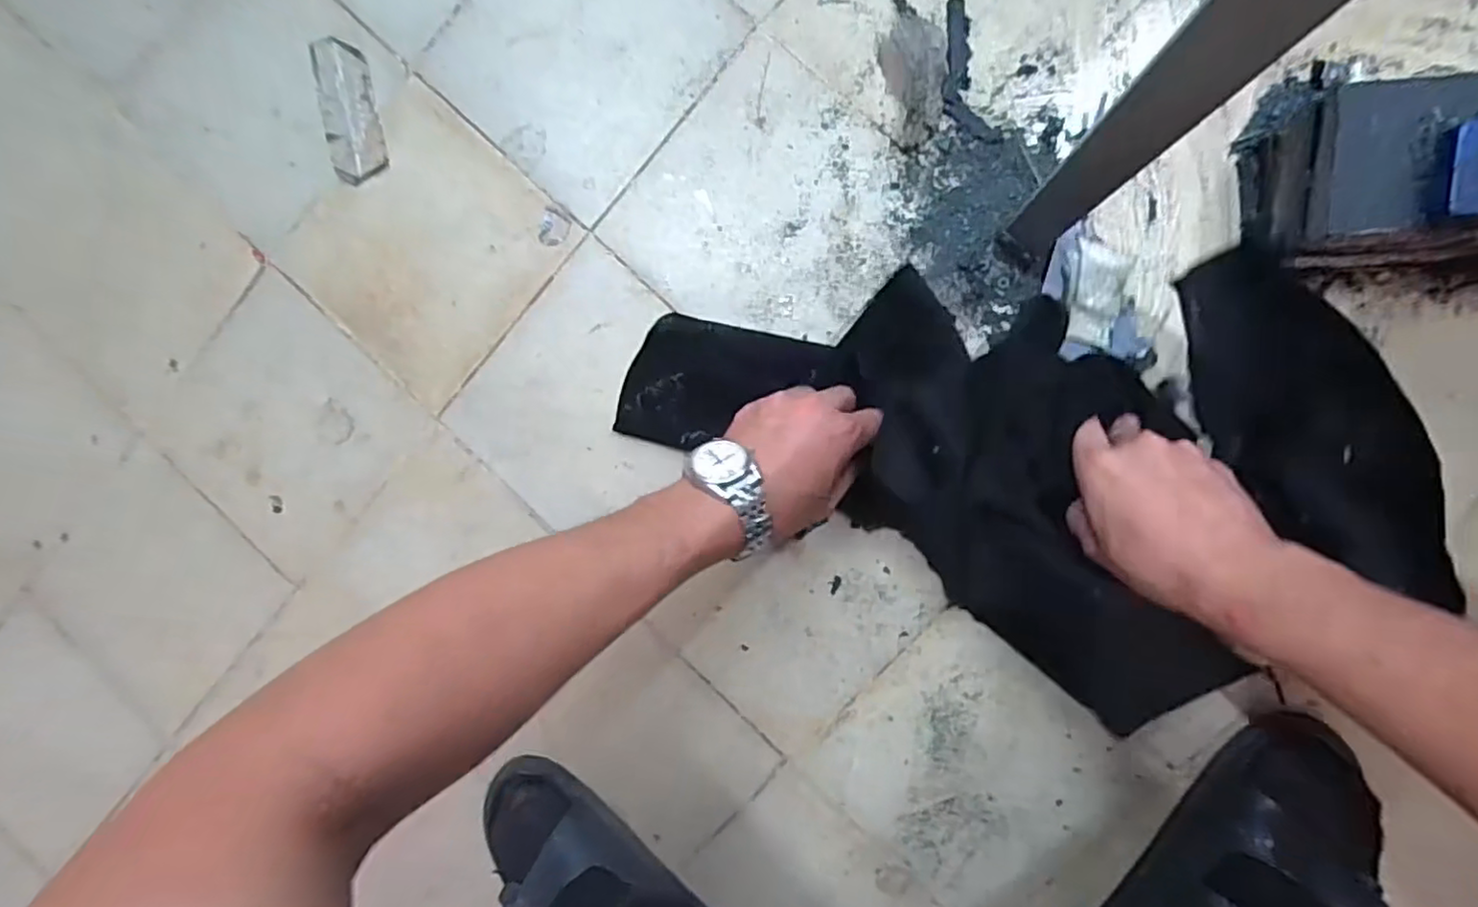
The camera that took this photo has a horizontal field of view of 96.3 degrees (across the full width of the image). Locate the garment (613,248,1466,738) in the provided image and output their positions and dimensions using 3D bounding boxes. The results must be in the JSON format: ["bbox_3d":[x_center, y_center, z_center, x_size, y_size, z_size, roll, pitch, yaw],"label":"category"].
[{"bbox_3d":[0.152,0.029,0.443,0.473,0.114,0.284,-3,93,8],"label":"garment"}]

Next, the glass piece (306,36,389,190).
[{"bbox_3d":[-0.324,-0.285,0.551,0.050,0.010,0.114,-11,92,8],"label":"glass piece"}]

